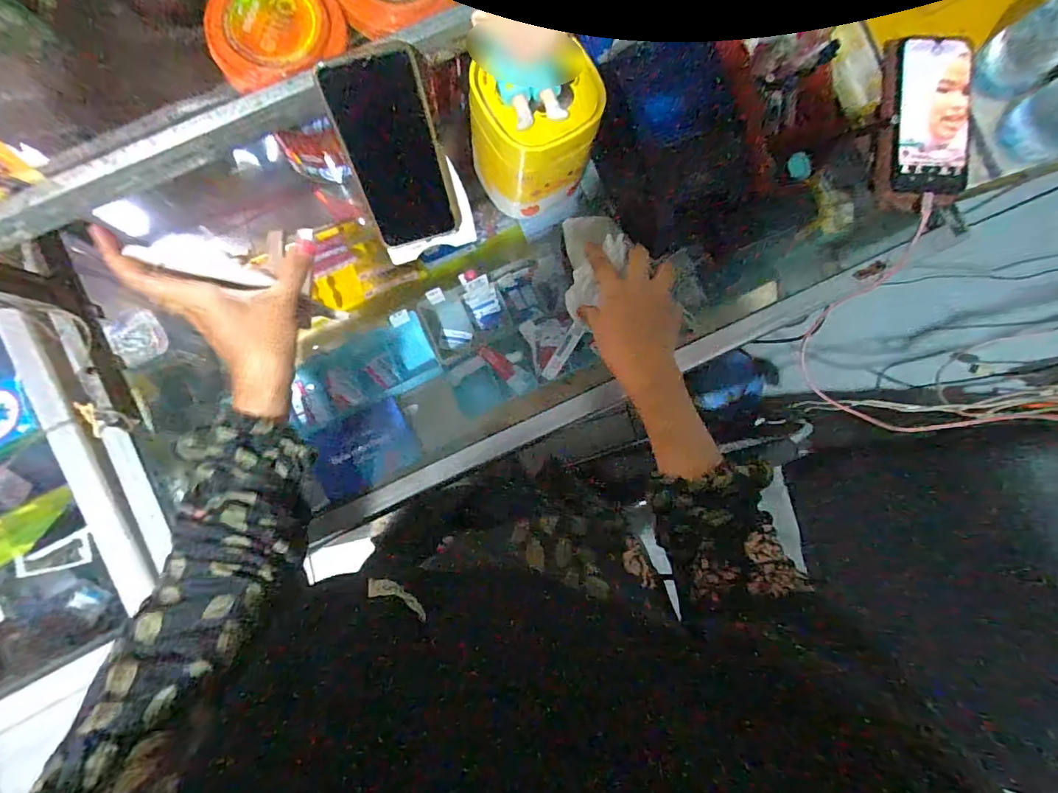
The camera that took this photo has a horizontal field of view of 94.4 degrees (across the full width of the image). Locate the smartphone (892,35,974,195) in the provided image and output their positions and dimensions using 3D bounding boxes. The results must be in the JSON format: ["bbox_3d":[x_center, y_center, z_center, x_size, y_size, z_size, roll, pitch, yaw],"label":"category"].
[{"bbox_3d":[0.416,-0.287,0.502,0.077,0.014,0.153,-1,94,1],"label":"smartphone"}]

